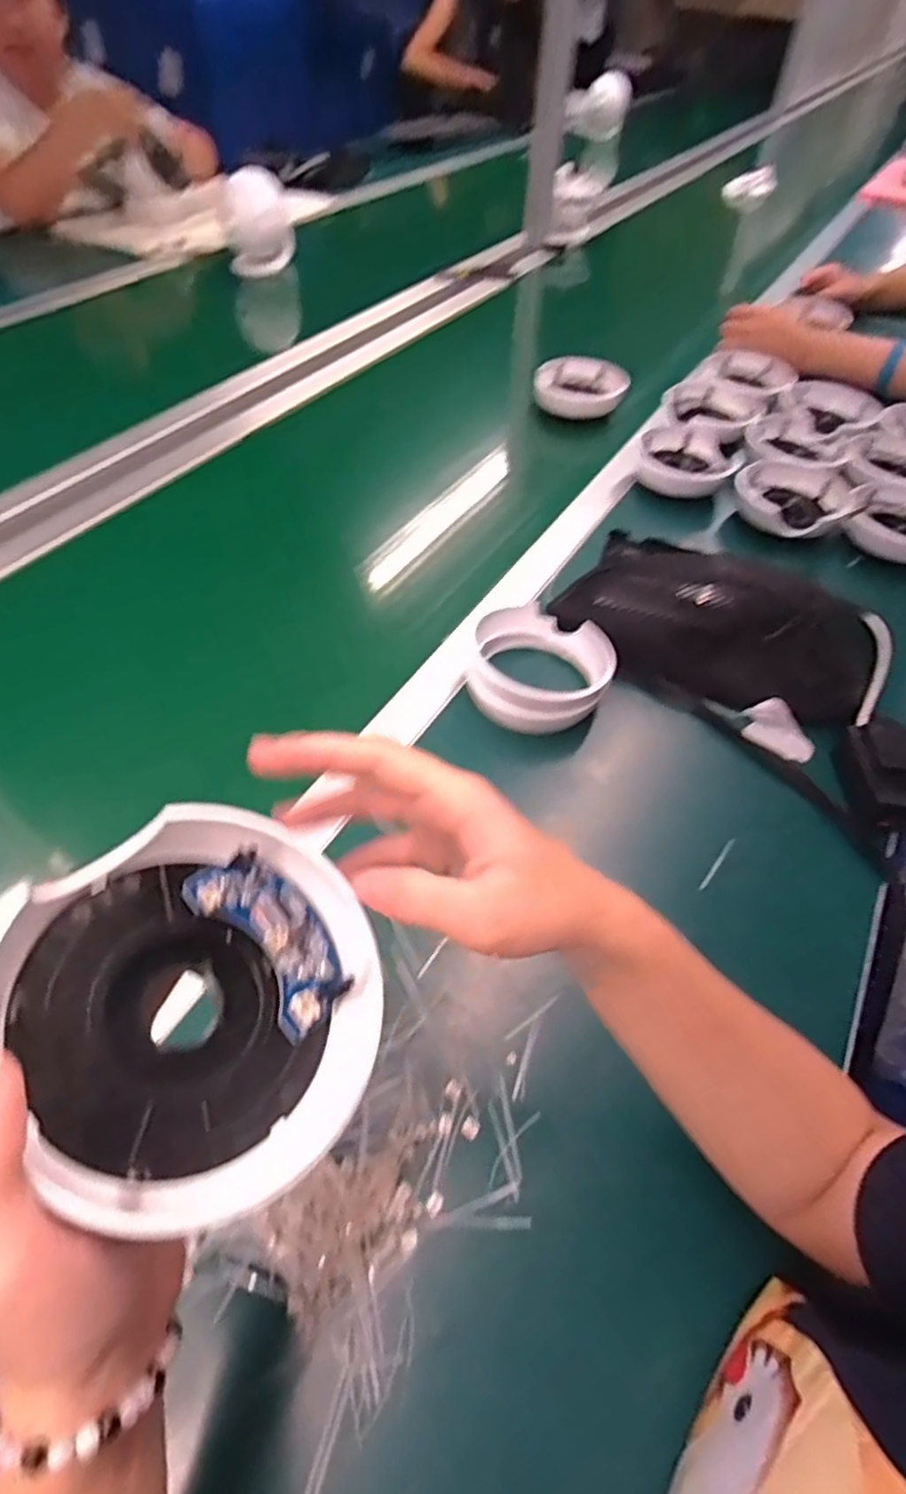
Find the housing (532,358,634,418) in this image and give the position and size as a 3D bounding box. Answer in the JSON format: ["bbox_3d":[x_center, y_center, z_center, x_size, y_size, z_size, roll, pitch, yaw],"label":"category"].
[{"bbox_3d":[0.169,-0.475,0.905,0.118,0.035,0.119,16,52,9],"label":"housing"}]

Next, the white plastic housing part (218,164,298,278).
[{"bbox_3d":[-0.348,-0.930,1.216,0.121,0.140,0.111,-8,52,-10],"label":"white plastic housing part"}]

